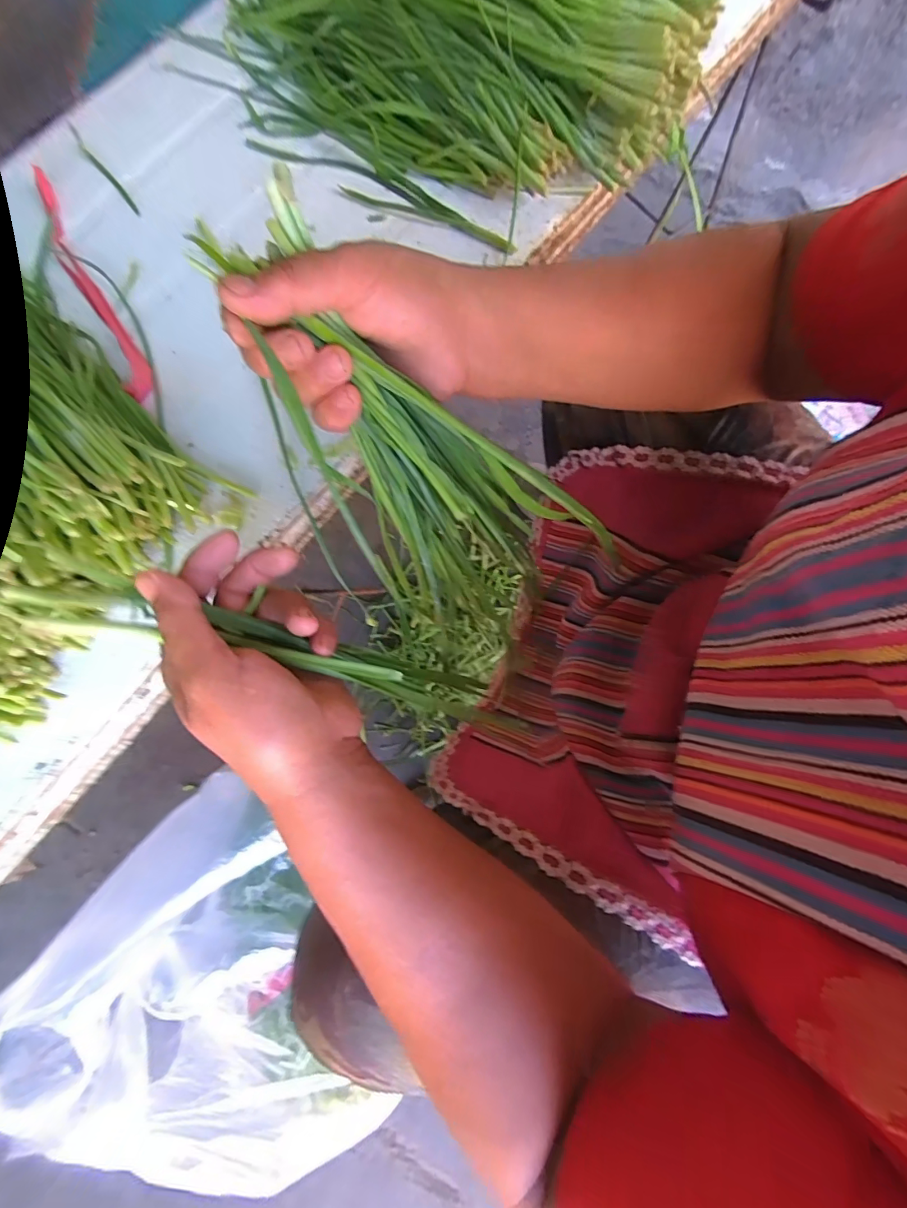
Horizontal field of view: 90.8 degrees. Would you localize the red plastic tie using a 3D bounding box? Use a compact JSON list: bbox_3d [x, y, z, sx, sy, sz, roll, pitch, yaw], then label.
[{"bbox_3d":[-0.299,-0.261,0.364,0.023,0.012,0.240,-31,79,-6],"label":"red plastic tie"}]

